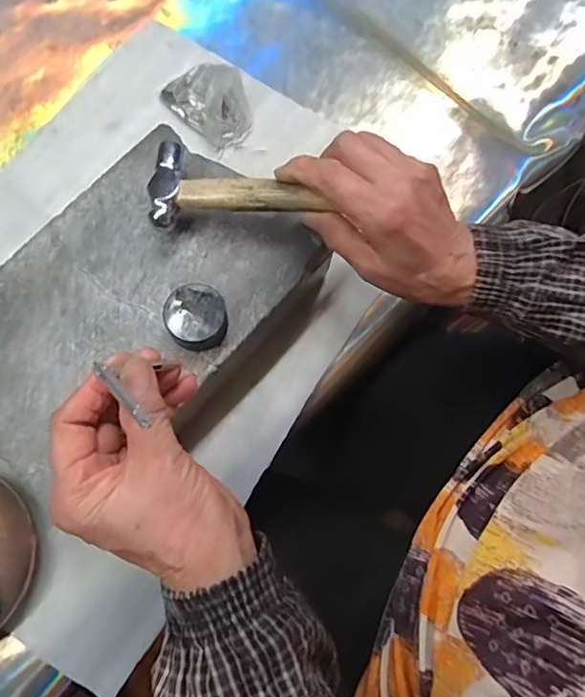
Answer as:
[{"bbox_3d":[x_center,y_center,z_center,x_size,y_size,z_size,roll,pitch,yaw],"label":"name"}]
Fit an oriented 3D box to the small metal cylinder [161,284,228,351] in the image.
[{"bbox_3d":[-0.059,-0.018,0.352,0.037,0.023,0.038,-5,74,-4],"label":"small metal cylinder"}]

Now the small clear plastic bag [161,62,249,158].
[{"bbox_3d":[-0.064,-0.203,0.466,0.058,0.015,0.071,-39,79,-12],"label":"small clear plastic bag"}]

